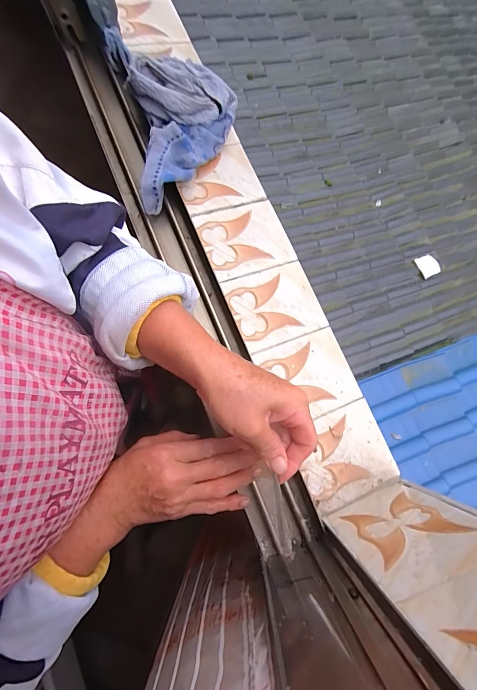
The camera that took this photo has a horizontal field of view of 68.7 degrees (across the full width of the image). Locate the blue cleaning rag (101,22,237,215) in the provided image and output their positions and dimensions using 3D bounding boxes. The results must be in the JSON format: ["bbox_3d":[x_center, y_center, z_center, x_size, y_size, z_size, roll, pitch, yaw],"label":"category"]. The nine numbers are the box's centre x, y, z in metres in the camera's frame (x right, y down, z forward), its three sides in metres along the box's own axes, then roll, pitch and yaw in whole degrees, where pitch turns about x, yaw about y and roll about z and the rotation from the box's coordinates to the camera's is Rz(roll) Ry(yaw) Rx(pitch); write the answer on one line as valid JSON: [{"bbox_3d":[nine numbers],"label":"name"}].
[{"bbox_3d":[-0.063,-0.271,0.436,0.143,0.085,0.206,-13,79,-2],"label":"blue cleaning rag"}]

